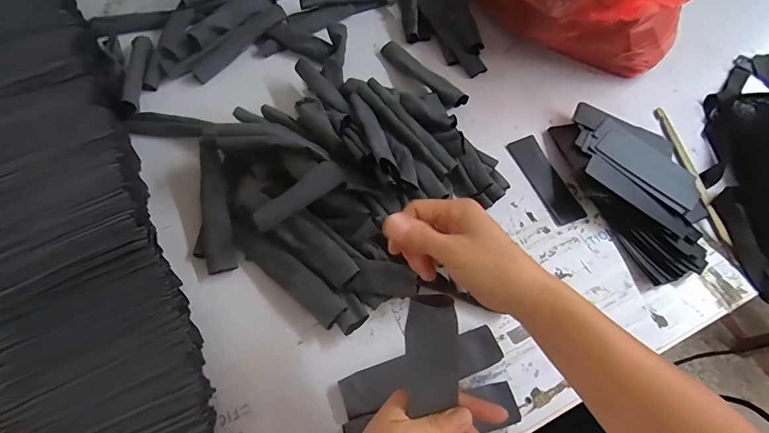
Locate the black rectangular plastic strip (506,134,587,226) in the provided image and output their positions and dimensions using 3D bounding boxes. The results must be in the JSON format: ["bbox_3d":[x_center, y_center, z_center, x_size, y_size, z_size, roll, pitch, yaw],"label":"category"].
[{"bbox_3d":[0.237,-0.055,0.615,0.051,0.010,0.149,-20,63,-12],"label":"black rectangular plastic strip"}]

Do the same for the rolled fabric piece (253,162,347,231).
[{"bbox_3d":[-0.104,-0.025,0.506,0.117,0.014,0.035,-36,66,-5],"label":"rolled fabric piece"}]

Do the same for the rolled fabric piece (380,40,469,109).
[{"bbox_3d":[0.059,-0.234,0.671,0.038,0.031,0.187,-32,66,-18],"label":"rolled fabric piece"}]

